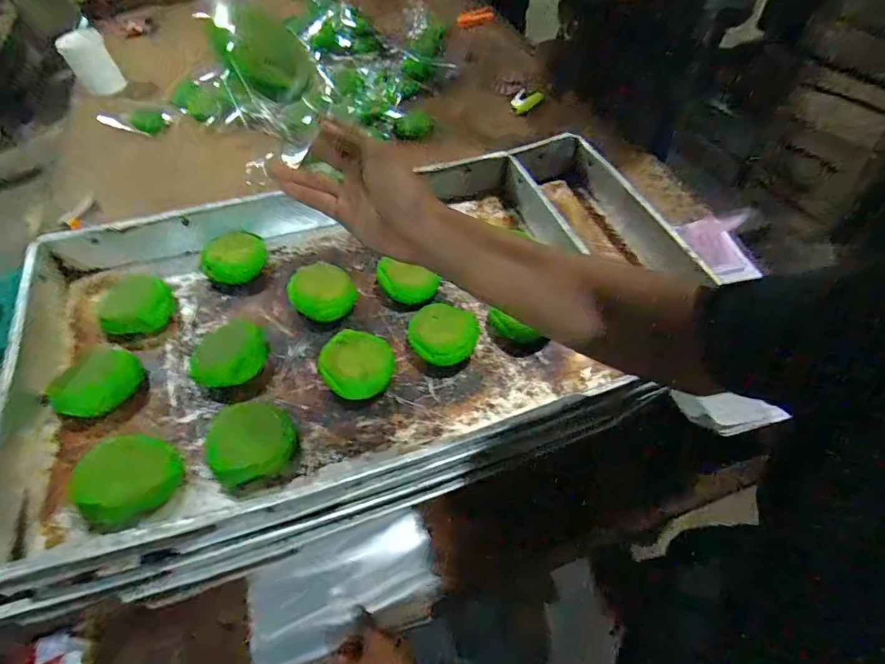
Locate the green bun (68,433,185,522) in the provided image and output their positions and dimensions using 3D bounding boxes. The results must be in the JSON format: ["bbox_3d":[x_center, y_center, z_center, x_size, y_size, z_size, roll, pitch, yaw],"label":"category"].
[{"bbox_3d":[-0.283,0.130,0.442,0.071,0.045,0.082,6,56,9],"label":"green bun"}]

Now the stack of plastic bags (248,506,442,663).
[{"bbox_3d":[-0.113,0.284,0.552,0.208,0.024,0.113,-20,56,-9],"label":"stack of plastic bags"}]

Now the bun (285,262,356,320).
[{"bbox_3d":[-0.146,-0.052,0.591,0.073,0.045,0.068,-2,55,3],"label":"bun"}]

